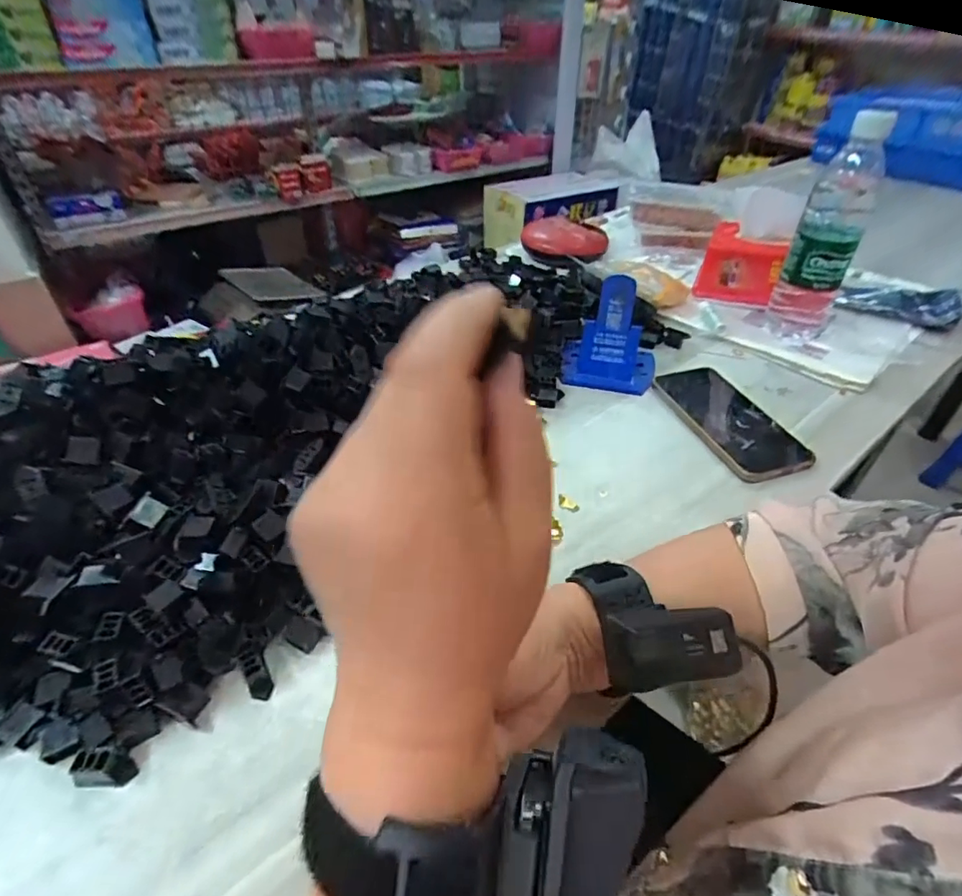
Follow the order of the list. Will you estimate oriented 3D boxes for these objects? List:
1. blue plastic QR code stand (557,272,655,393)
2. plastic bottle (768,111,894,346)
[{"bbox_3d":[0.138,-0.116,0.544,0.099,0.097,0.065,6,40,7],"label":"blue plastic QR code stand"},{"bbox_3d":[0.368,-0.224,0.559,0.061,0.223,0.067,25,46,27],"label":"plastic bottle"}]

